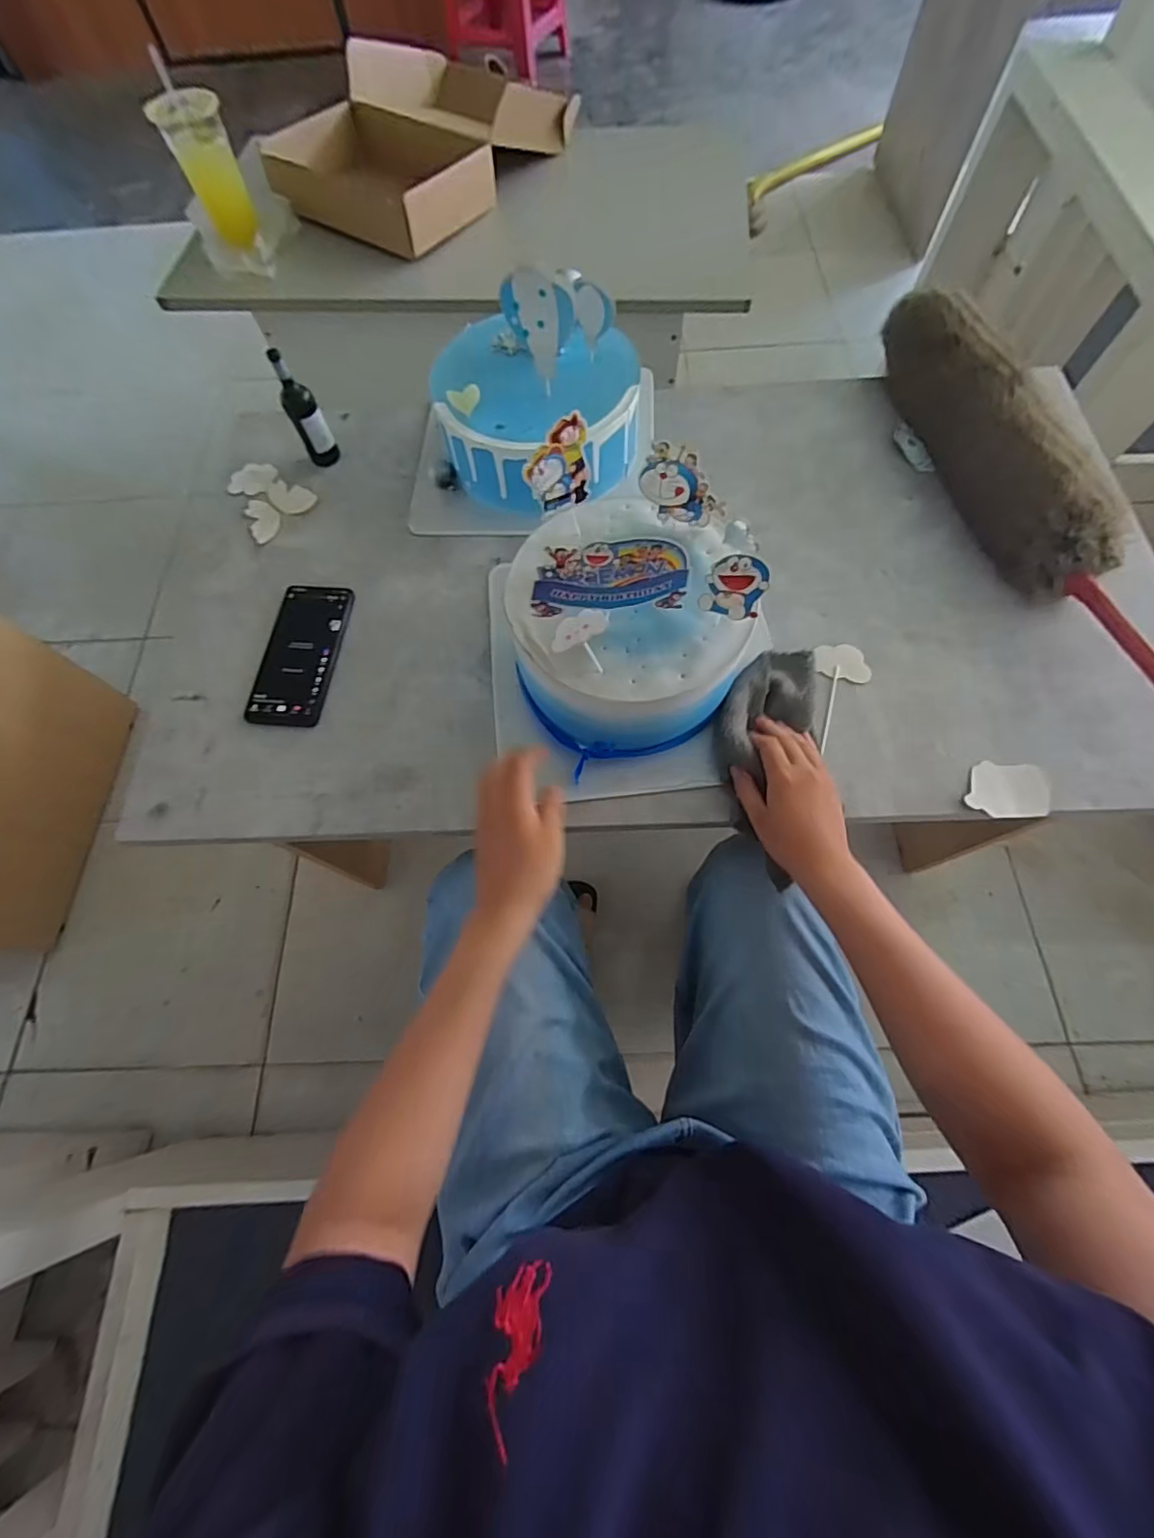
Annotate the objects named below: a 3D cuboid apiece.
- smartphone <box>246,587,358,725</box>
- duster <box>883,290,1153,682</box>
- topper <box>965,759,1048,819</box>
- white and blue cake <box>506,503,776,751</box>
[{"bbox_3d":[-0.273,-0.116,0.554,0.074,0.008,0.157,4,69,3],"label":"smartphone"},{"bbox_3d":[0.435,-0.280,0.548,0.062,0.086,0.495,-14,69,-4],"label":"duster"},{"bbox_3d":[0.366,0.017,0.475,0.067,0.006,0.048,5,71,4],"label":"topper"},{"bbox_3d":[0.044,-0.132,0.453,0.174,0.186,0.188,-4,69,0],"label":"white and blue cake"}]

